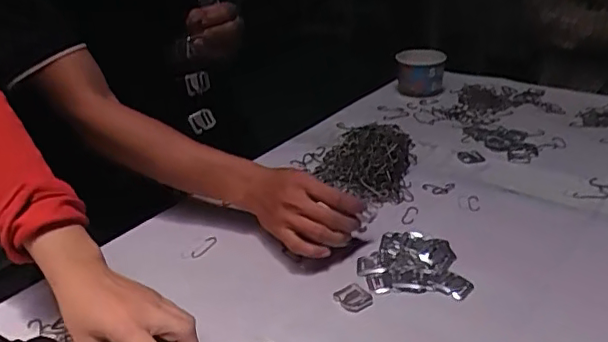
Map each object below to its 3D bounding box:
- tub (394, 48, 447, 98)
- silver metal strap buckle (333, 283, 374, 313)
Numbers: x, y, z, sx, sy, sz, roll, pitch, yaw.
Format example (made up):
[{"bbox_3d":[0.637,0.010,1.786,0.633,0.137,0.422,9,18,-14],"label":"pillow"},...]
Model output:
[{"bbox_3d":[0.221,-0.183,1.081,0.087,0.080,0.090,4,28,15],"label":"tub"},{"bbox_3d":[0.049,0.127,0.567,0.032,0.006,0.033,-22,32,-31],"label":"silver metal strap buckle"}]

